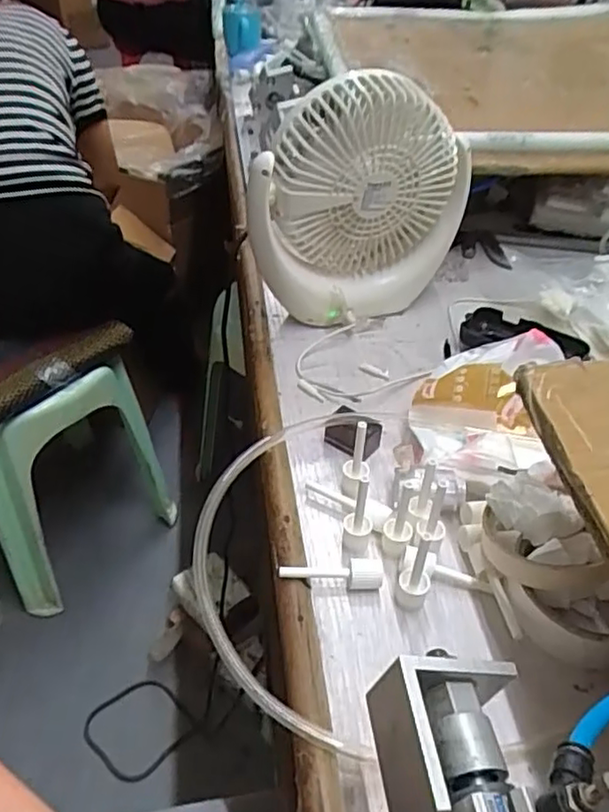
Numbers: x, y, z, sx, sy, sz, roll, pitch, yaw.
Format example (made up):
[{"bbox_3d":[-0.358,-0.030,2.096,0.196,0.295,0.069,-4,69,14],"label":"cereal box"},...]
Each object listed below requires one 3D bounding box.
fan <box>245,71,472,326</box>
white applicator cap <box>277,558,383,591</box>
[{"bbox_3d":[0.049,-0.178,0.590,0.184,0.211,0.061,-17,45,-20],"label":"fan"},{"bbox_3d":[0.017,0.106,0.413,0.065,0.013,0.015,3,42,2],"label":"white applicator cap"}]

